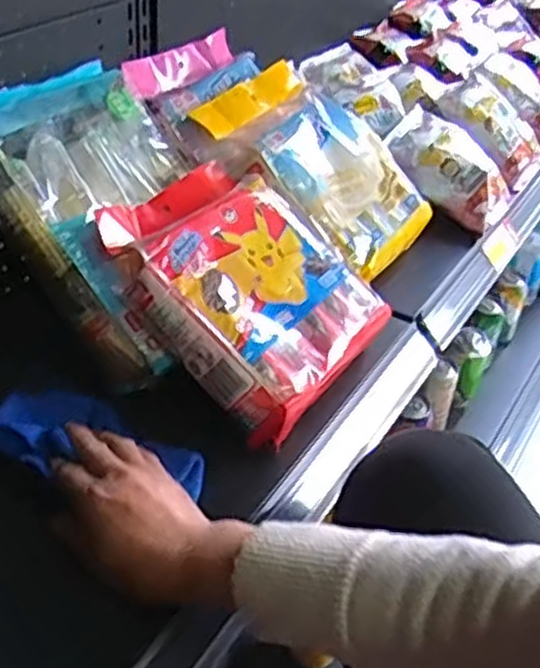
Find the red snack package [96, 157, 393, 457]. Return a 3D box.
[{"bbox_3d":[-0.018,-0.048,0.701,0.224,0.054,0.204,45,47,0],"label":"red snack package"}]

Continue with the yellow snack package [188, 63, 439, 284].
[{"bbox_3d":[0.051,-0.190,0.851,0.229,0.054,0.186,43,43,1],"label":"yellow snack package"}]

